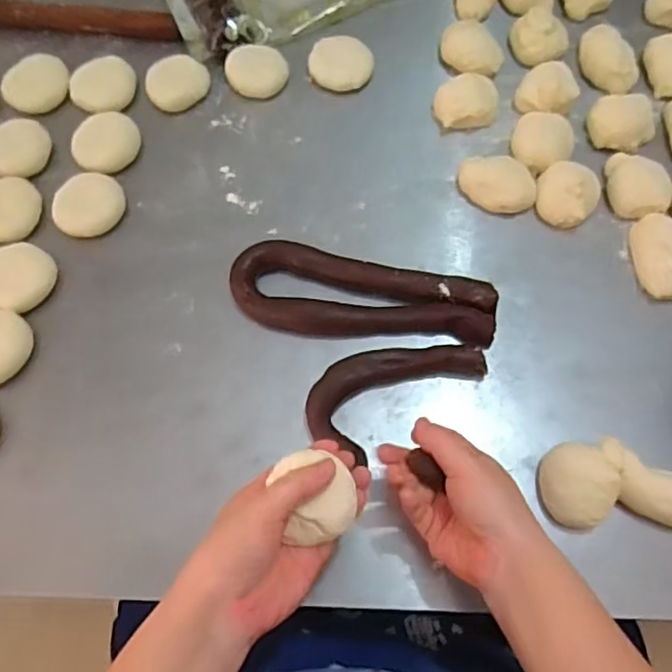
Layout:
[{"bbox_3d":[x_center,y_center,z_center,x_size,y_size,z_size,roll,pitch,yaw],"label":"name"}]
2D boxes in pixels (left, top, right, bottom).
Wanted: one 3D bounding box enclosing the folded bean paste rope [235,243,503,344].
[{"bbox_3d":[0.024,-0.031,0.579,0.240,0.031,0.081,12,69,5],"label":"folded bean paste rope"}]

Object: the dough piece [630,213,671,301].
[{"bbox_3d":[0.309,-0.076,0.582,0.050,0.029,0.083,0,68,0],"label":"dough piece"}]

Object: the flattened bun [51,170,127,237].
[{"bbox_3d":[-0.247,-0.130,0.619,0.061,0.025,0.068,40,73,14],"label":"flattened bun"}]

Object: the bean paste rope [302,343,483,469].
[{"bbox_3d":[0.048,0.040,0.539,0.156,0.029,0.088,-38,73,-14],"label":"bean paste rope"}]

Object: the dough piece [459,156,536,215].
[{"bbox_3d":[0.158,-0.152,0.614,0.079,0.042,0.048,30,71,11],"label":"dough piece"}]

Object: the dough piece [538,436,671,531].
[{"bbox_3d":[0.232,0.122,0.509,0.121,0.031,0.067,0,68,0],"label":"dough piece"}]

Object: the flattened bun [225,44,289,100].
[{"bbox_3d":[-0.087,-0.292,0.684,0.066,0.014,0.061,0,68,0],"label":"flattened bun"}]

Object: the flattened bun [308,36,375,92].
[{"bbox_3d":[0.006,-0.302,0.687,0.067,0.018,0.066,0,68,0],"label":"flattened bun"}]

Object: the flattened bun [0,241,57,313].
[{"bbox_3d":[-0.302,-0.056,0.589,0.063,0.018,0.065,0,68,0],"label":"flattened bun"}]

